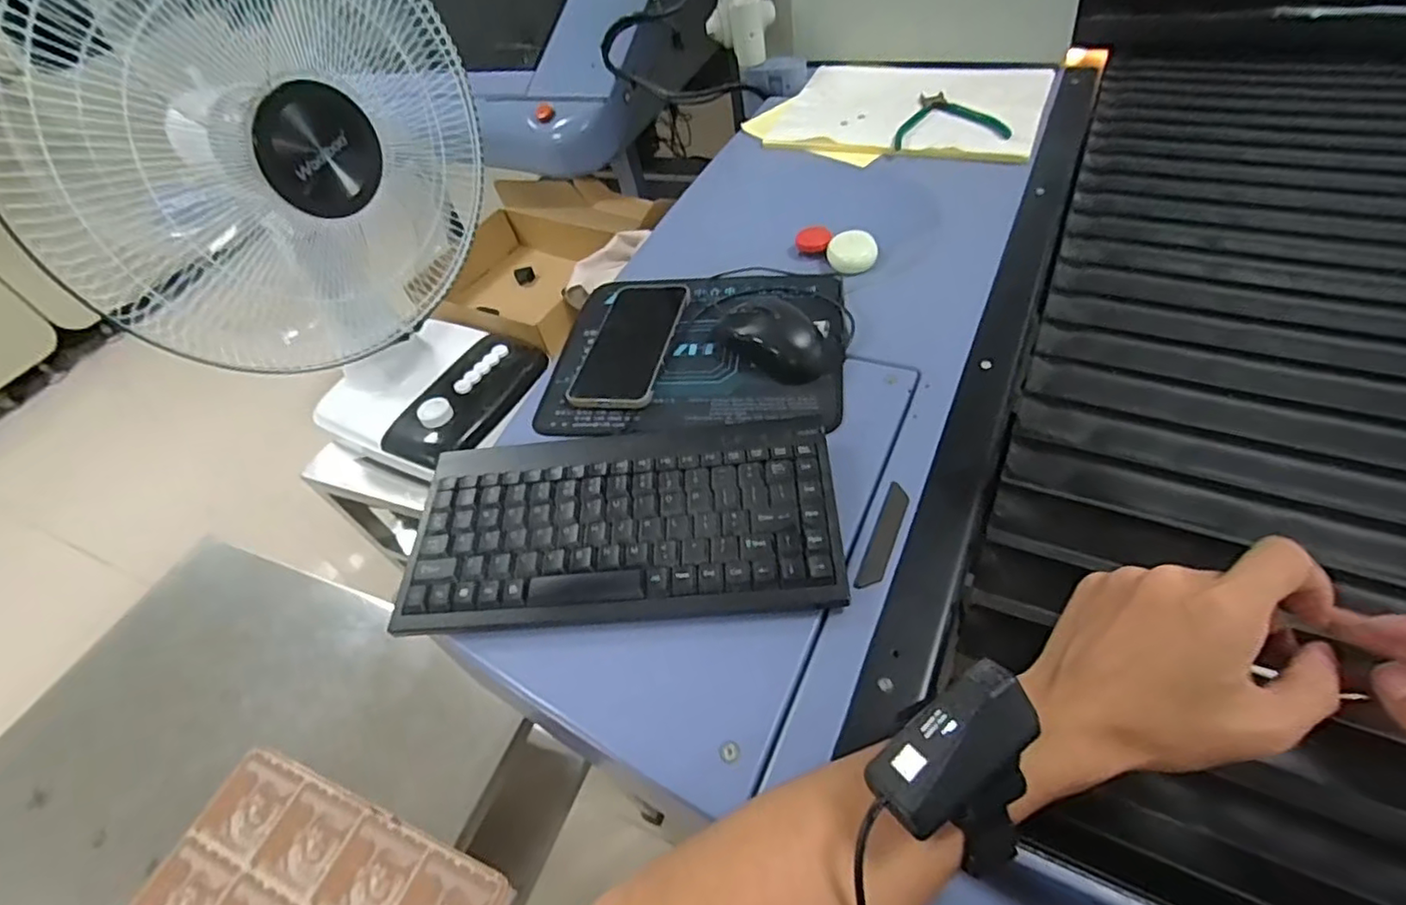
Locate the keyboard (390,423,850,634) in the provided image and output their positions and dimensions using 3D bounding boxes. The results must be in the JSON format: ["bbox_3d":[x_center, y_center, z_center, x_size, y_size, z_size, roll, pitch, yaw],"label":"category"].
[{"bbox_3d":[-0.057,0.040,0.439,0.290,0.020,0.145,-6,49,6],"label":"keyboard"}]

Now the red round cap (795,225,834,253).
[{"bbox_3d":[0.121,-0.232,0.693,0.038,0.006,0.039,-10,59,18],"label":"red round cap"}]

